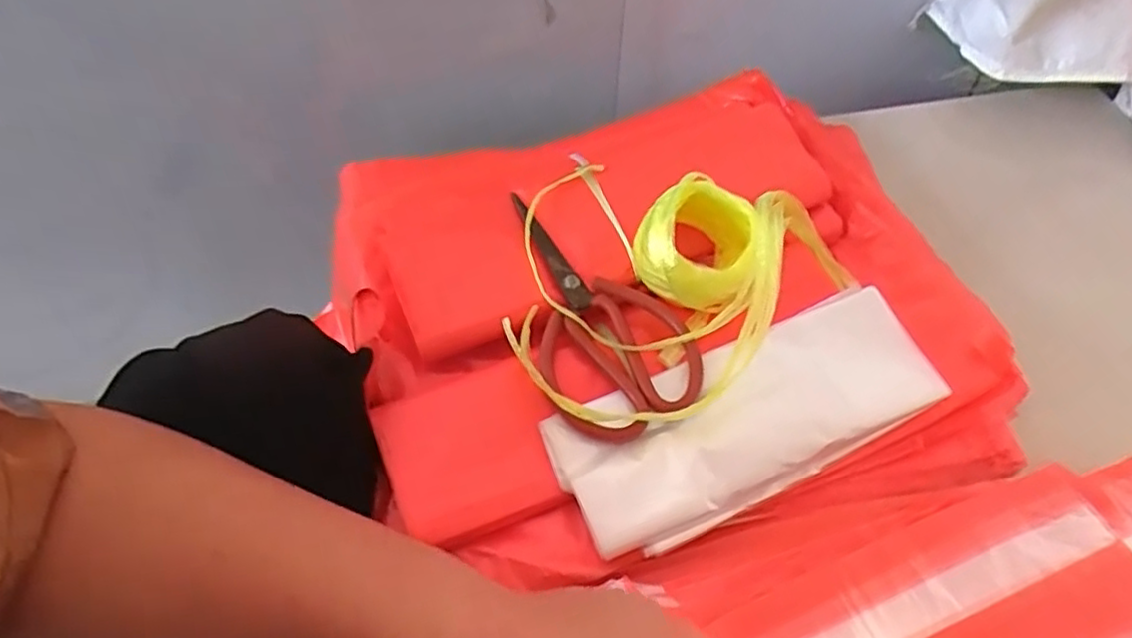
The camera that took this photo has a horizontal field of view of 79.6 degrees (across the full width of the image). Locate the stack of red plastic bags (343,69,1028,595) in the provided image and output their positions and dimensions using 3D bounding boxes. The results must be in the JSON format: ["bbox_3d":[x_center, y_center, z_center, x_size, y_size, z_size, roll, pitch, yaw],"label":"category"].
[{"bbox_3d":[0.065,-0.022,0.528,0.469,0.072,0.403,-10,55,-10],"label":"stack of red plastic bags"}]

